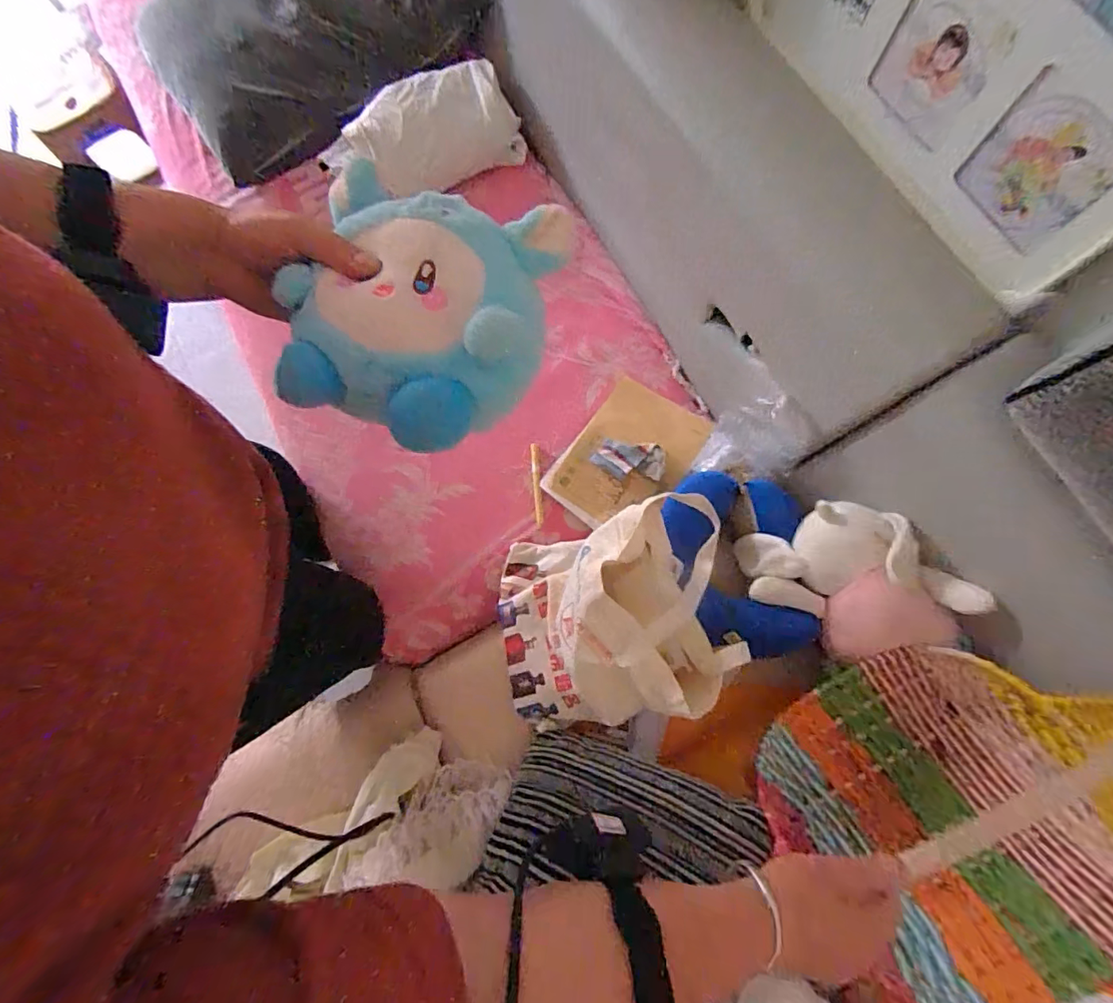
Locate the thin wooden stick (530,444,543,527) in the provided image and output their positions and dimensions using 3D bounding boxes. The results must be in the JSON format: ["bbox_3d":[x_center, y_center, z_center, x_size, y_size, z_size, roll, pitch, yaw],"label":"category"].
[{"bbox_3d":[-0.034,-0.029,0.862,0.014,0.012,0.140,-4,77,0],"label":"thin wooden stick"}]

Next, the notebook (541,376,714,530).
[{"bbox_3d":[0.120,-0.076,0.857,0.182,0.023,0.257,33,78,16],"label":"notebook"}]

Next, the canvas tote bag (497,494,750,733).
[{"bbox_3d":[0.076,0.161,0.714,0.318,0.201,0.279,-10,77,-1],"label":"canvas tote bag"}]

